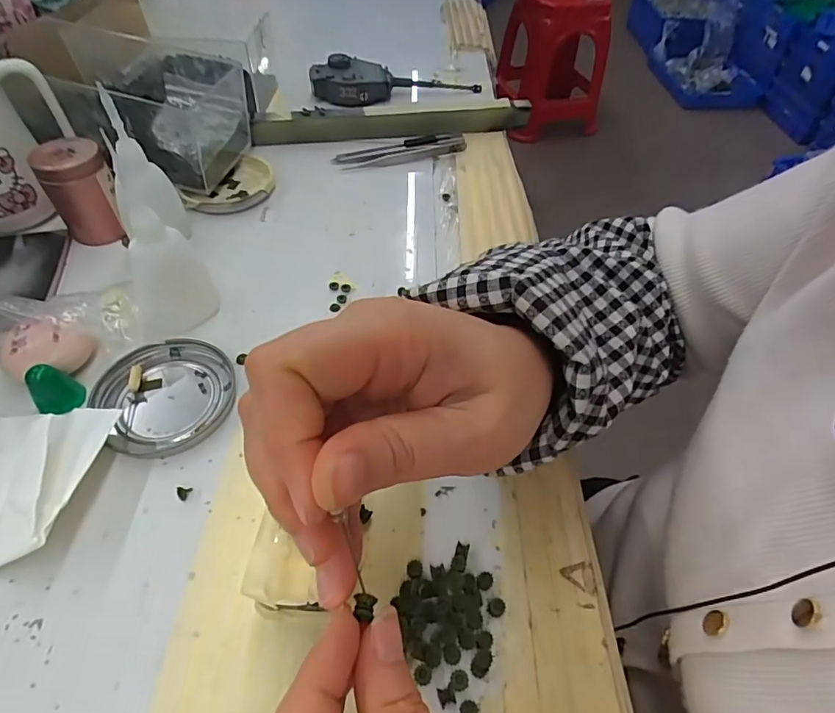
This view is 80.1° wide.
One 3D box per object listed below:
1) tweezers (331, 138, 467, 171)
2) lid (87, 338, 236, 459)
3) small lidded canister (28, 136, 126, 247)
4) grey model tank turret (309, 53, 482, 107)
[{"bbox_3d":[-0.014,-0.196,0.476,0.129,0.010,0.021,-12,53,-13],"label":"tweezers"},{"bbox_3d":[-0.147,0.021,0.295,0.074,0.009,0.073,2,51,-2],"label":"lid"},{"bbox_3d":[-0.248,-0.121,0.370,0.044,0.066,0.044,-26,57,-23],"label":"small lidded canister"},{"bbox_3d":[-0.022,-0.306,0.549,0.188,0.030,0.054,-5,52,-6],"label":"grey model tank turret"}]

